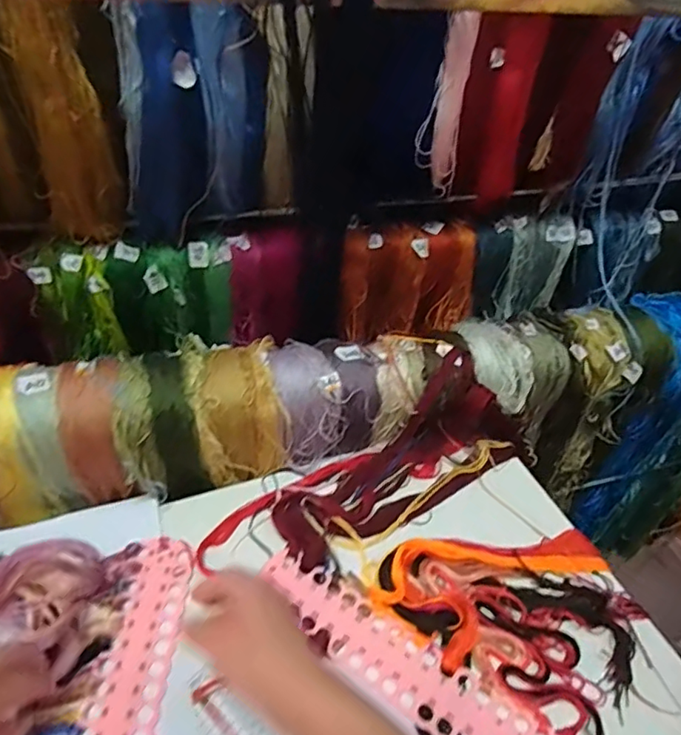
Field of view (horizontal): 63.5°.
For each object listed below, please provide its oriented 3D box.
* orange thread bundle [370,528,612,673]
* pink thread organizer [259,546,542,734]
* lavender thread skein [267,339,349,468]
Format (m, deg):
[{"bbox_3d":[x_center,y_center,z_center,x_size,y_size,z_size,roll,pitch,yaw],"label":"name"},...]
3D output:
[{"bbox_3d":[0.135,0.181,0.502,0.215,0.025,0.103,-19,49,-25],"label":"orange thread bundle"},{"bbox_3d":[0.055,0.246,0.438,0.292,0.006,0.055,30,53,24],"label":"pink thread organizer"},{"bbox_3d":[-0.043,0.035,0.592,0.063,0.093,0.104,-15,47,-21],"label":"lavender thread skein"}]

